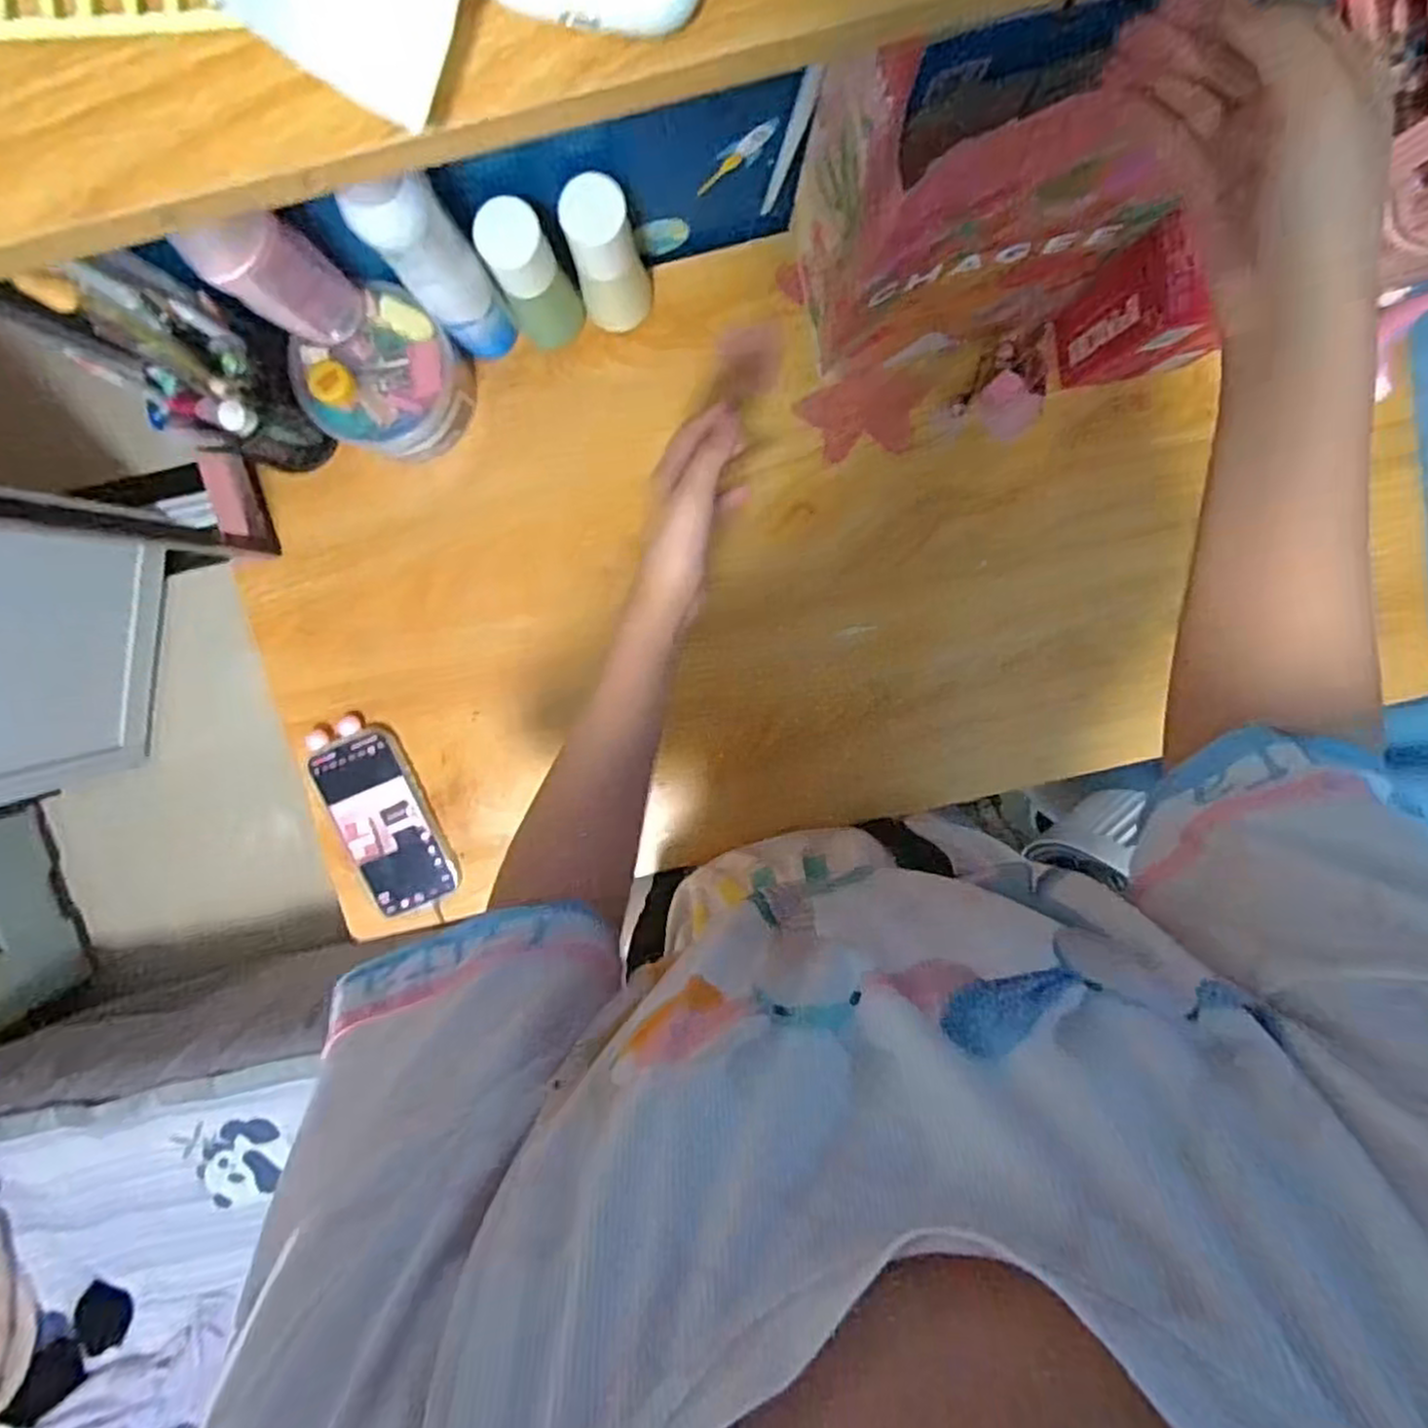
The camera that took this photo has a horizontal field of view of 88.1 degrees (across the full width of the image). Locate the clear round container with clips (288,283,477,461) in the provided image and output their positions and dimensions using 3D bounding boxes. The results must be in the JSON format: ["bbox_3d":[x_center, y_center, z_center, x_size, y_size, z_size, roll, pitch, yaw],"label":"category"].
[{"bbox_3d":[-0.256,-0.261,0.592,0.120,0.078,0.108,-32,97,4],"label":"clear round container with clips"}]

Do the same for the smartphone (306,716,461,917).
[{"bbox_3d":[-0.296,0.092,0.658,0.079,0.013,0.176,-21,100,3],"label":"smartphone"}]

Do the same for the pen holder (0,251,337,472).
[{"bbox_3d":[-0.356,-0.237,0.515,0.091,0.215,0.097,22,97,-3],"label":"pen holder"}]

